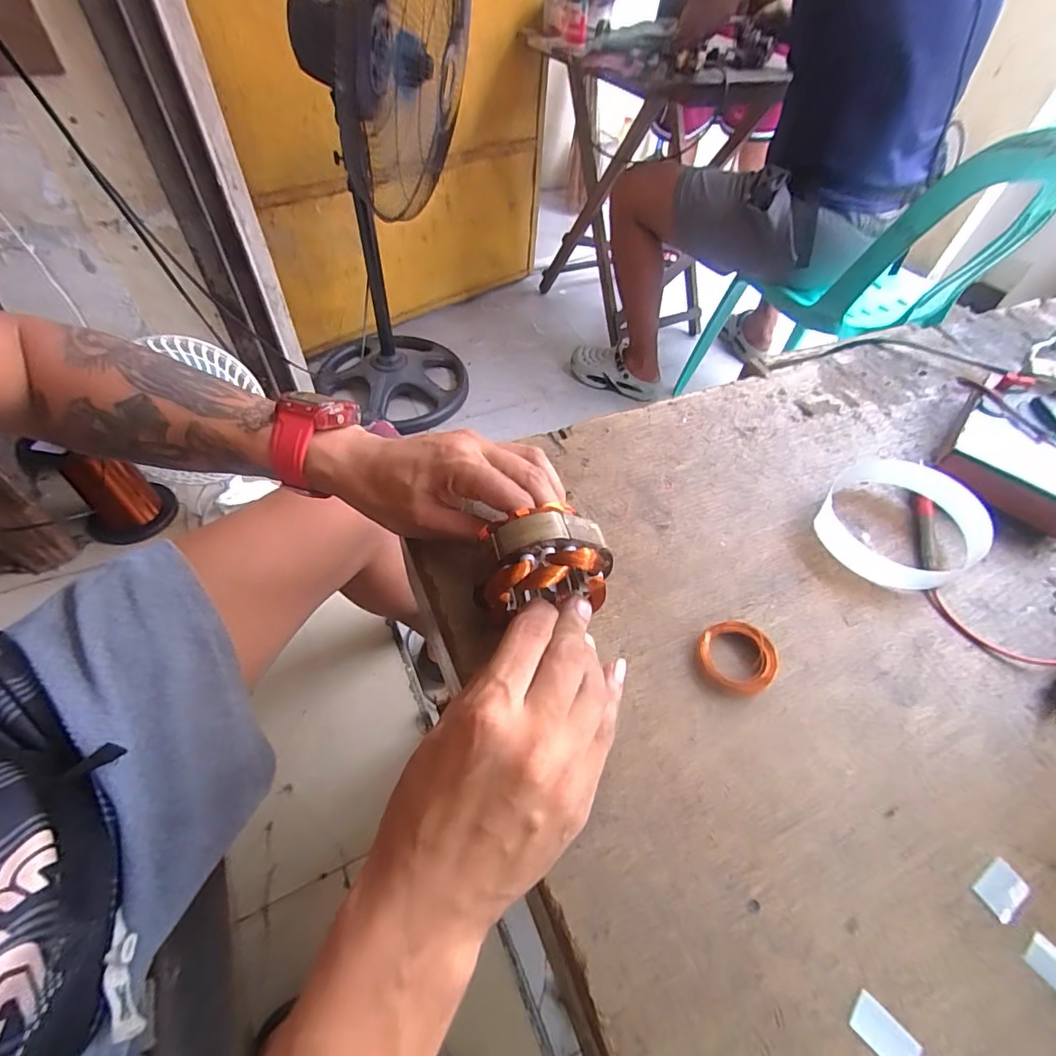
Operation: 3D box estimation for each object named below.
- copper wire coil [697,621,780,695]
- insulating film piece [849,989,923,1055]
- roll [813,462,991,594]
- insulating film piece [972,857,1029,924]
[{"bbox_3d":[0.123,0.076,0.294,0.044,0.012,0.041,1,53,-2],"label":"copper wire coil"},{"bbox_3d":[0.146,0.206,0.202,0.026,0.004,0.016,39,61,24],"label":"insulating film piece"},{"bbox_3d":[0.259,-0.006,0.348,0.091,0.033,0.097,1,53,-2],"label":"roll"},{"bbox_3d":[0.223,0.170,0.235,0.024,0.004,0.016,-25,58,-20],"label":"insulating film piece"}]

